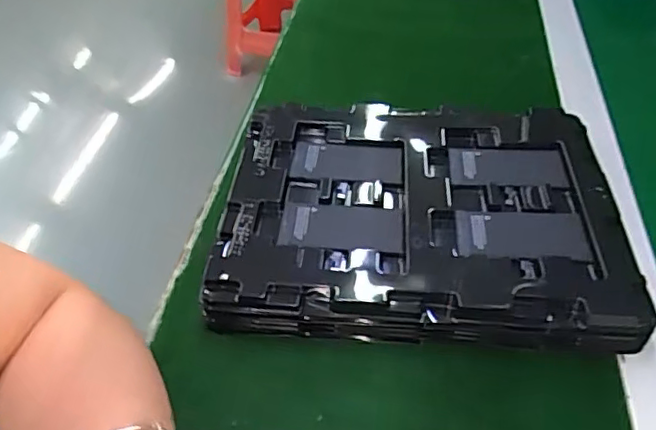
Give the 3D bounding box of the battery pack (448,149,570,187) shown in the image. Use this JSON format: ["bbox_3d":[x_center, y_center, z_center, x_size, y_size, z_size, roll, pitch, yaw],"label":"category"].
[{"bbox_3d":[0.138,-0.039,0.464,0.086,0.006,0.042,4,46,6],"label":"battery pack"}]

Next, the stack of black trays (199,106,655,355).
[{"bbox_3d":[0.066,-0.006,0.447,0.270,0.039,0.218,3,45,4],"label":"stack of black trays"}]

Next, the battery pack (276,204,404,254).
[{"bbox_3d":[0.010,0.008,0.420,0.086,0.007,0.045,3,45,5],"label":"battery pack"}]

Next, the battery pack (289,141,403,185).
[{"bbox_3d":[0.015,-0.041,0.474,0.087,0.006,0.044,8,46,9],"label":"battery pack"}]

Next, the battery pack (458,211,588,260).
[{"bbox_3d":[0.131,0.013,0.410,0.084,0.007,0.046,4,45,6],"label":"battery pack"}]

